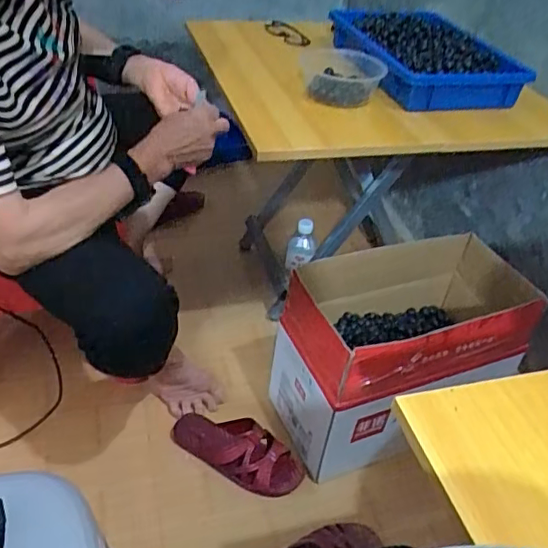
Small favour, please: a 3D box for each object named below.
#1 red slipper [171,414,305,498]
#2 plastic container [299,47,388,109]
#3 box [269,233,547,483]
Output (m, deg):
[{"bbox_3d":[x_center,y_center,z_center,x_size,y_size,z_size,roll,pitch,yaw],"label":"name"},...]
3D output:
[{"bbox_3d":[-0.064,0.300,0.982,0.233,0.058,0.088,23,41,20],"label":"red slipper"},{"bbox_3d":[0.114,-0.341,0.999,0.143,0.058,0.134,10,38,4],"label":"plastic container"},{"bbox_3d":[0.230,0.140,1.019,0.428,0.305,0.224,-9,41,-19],"label":"box"}]

